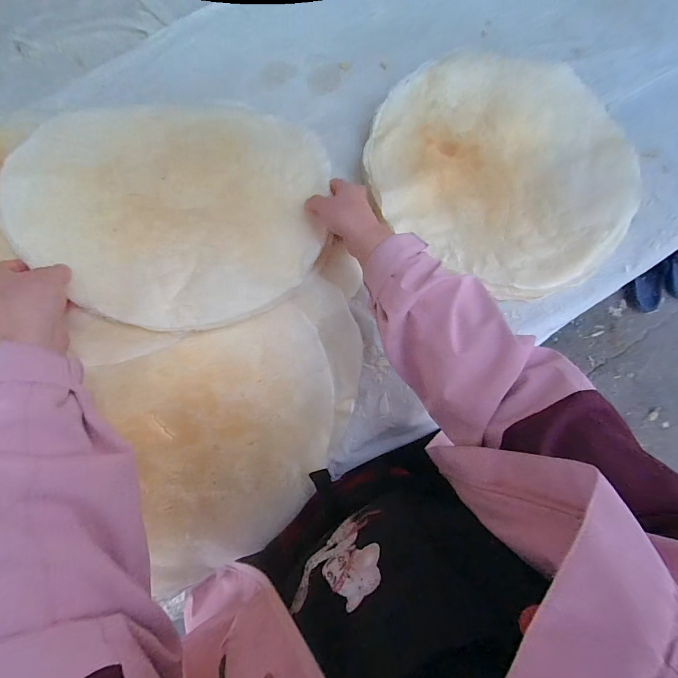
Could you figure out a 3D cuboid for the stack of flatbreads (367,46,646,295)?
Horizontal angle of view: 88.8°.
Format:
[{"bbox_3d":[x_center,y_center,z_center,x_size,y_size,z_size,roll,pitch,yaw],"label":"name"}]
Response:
[{"bbox_3d":[0.229,-0.241,0.483,0.368,0.042,0.360,31,78,6],"label":"stack of flatbreads"}]

